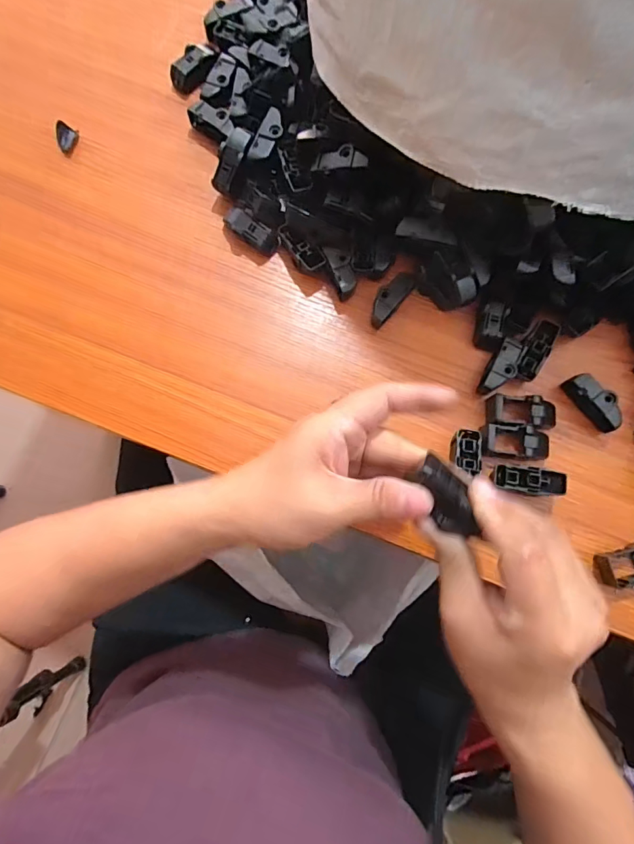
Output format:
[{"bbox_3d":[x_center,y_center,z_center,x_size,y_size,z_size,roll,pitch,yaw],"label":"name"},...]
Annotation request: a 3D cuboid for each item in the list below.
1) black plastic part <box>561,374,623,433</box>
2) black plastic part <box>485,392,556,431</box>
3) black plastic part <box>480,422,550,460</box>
[{"bbox_3d":[0.200,-0.015,0.329,0.017,0.019,0.045,-39,81,-9],"label":"black plastic part"},{"bbox_3d":[0.149,-0.006,0.326,0.050,0.018,0.023,12,78,1],"label":"black plastic part"},{"bbox_3d":[0.143,0.015,0.321,0.050,0.018,0.024,10,78,1],"label":"black plastic part"}]

